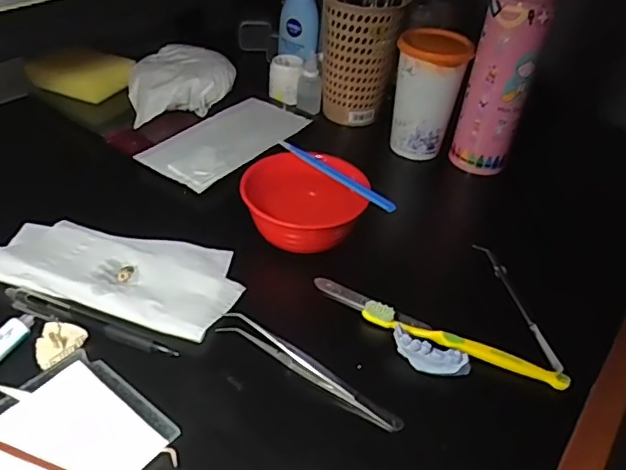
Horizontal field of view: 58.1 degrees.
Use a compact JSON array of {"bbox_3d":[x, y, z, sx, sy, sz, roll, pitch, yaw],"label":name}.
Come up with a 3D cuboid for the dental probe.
[{"bbox_3d":[0.166,0.048,0.462,0.008,0.008,0.142,-4,41,-12],"label":"dental probe"}]

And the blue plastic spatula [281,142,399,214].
[{"bbox_3d":[0.018,-0.055,0.501,0.009,0.007,0.137,-30,52,-35],"label":"blue plastic spatula"}]

